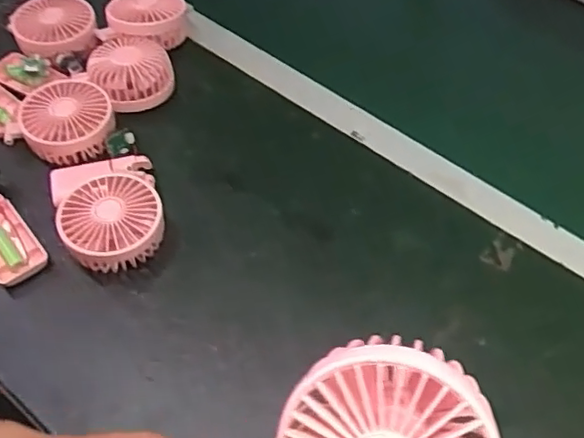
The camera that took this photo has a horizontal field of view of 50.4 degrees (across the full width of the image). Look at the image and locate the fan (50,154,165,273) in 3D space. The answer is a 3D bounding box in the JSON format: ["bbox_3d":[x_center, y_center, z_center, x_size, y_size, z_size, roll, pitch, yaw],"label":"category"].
[{"bbox_3d":[-0.170,-0.015,0.564,0.094,0.044,0.135,-15,58,-12],"label":"fan"}]

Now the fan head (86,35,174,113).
[{"bbox_3d":[-0.170,-0.154,0.659,0.082,0.043,0.082,1,56,-2],"label":"fan head"}]

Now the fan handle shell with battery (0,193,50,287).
[{"bbox_3d":[-0.258,0.019,0.556,0.047,0.016,0.092,-34,64,-22],"label":"fan handle shell with battery"}]

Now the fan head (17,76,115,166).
[{"bbox_3d":[-0.223,-0.098,0.619,0.084,0.042,0.087,1,56,-2],"label":"fan head"}]

